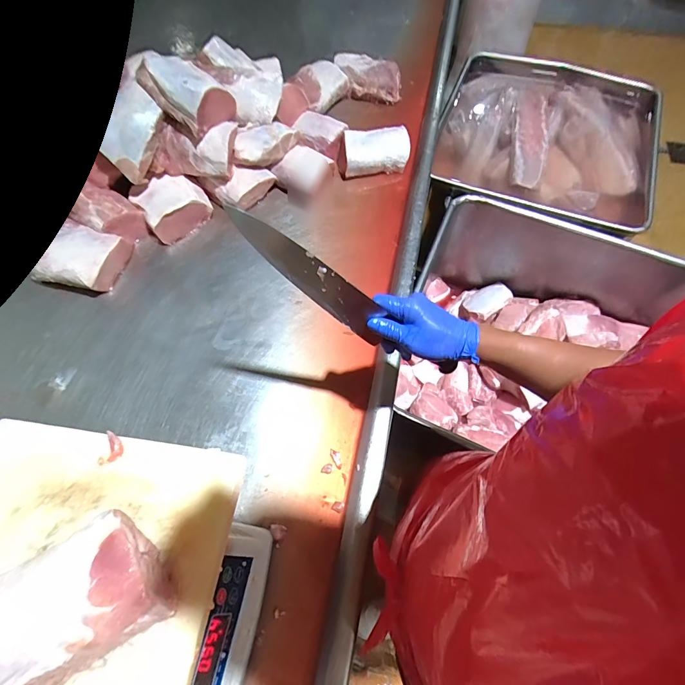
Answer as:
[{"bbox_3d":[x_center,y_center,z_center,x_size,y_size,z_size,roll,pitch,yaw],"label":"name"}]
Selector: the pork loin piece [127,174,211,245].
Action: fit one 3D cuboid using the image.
[{"bbox_3d":[-0.368,-0.300,0.814,0.131,0.077,0.136,-33,68,-15],"label":"pork loin piece"}]

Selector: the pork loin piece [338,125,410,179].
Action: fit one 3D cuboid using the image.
[{"bbox_3d":[0.076,-0.457,0.896,0.178,0.068,0.100,-13,64,-6],"label":"pork loin piece"}]

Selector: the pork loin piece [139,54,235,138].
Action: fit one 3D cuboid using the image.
[{"bbox_3d":[-0.322,-0.515,0.758,0.150,0.089,0.125,32,68,15],"label":"pork loin piece"}]

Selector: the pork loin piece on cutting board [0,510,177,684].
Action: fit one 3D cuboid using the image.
[{"bbox_3d":[-0.256,0.238,0.334,0.176,0.050,0.111,-28,67,-13],"label":"pork loin piece on cutting board"}]

